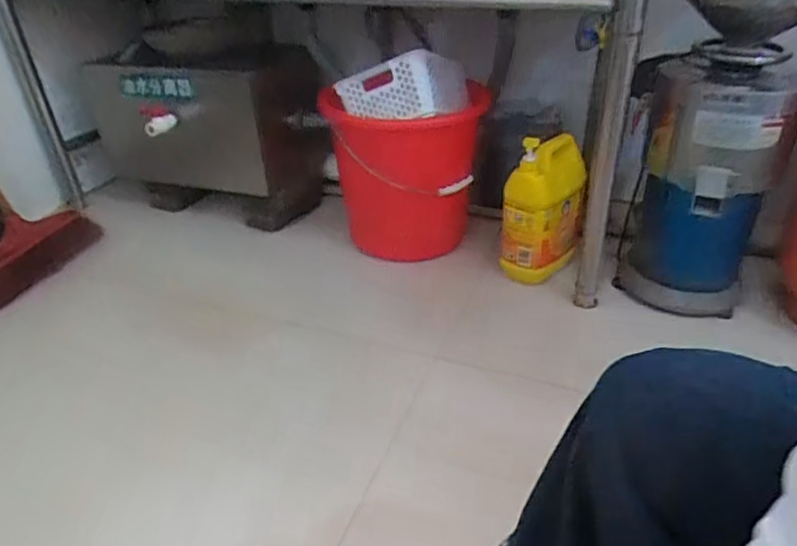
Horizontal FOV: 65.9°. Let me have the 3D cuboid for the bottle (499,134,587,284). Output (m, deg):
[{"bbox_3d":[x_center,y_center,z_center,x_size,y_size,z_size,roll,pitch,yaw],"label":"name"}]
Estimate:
[{"bbox_3d":[0.306,-0.135,1.287,0.134,0.278,0.177,14,34,23],"label":"bottle"}]

